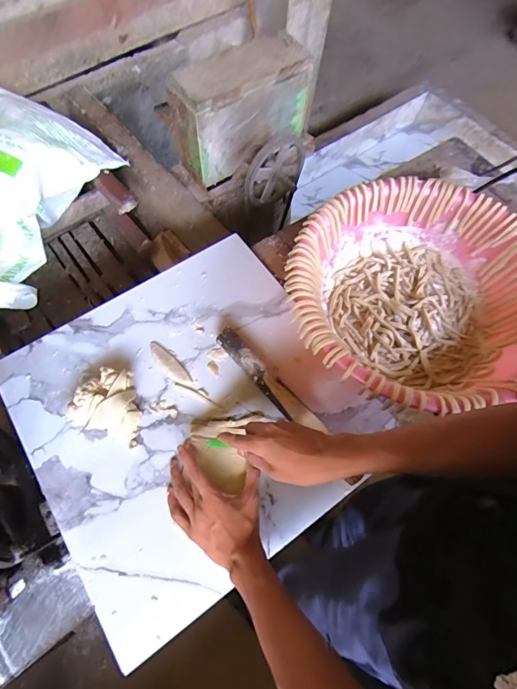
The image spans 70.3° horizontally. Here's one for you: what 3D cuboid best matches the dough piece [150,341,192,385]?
[{"bbox_3d":[-0.150,0.032,0.611,0.100,0.014,0.030,41,69,15],"label":"dough piece"}]

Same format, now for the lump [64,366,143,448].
[{"bbox_3d":[-0.227,0.086,0.565,0.102,0.047,0.096,17,65,4],"label":"lump"}]

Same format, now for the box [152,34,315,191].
[{"bbox_3d":[-0.056,-0.630,0.970,0.349,0.220,0.177,-37,72,-18],"label":"box"}]

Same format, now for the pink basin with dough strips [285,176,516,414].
[{"bbox_3d":[0.257,-0.083,0.615,0.404,0.118,0.395,1,65,-3],"label":"pink basin with dough strips"}]

